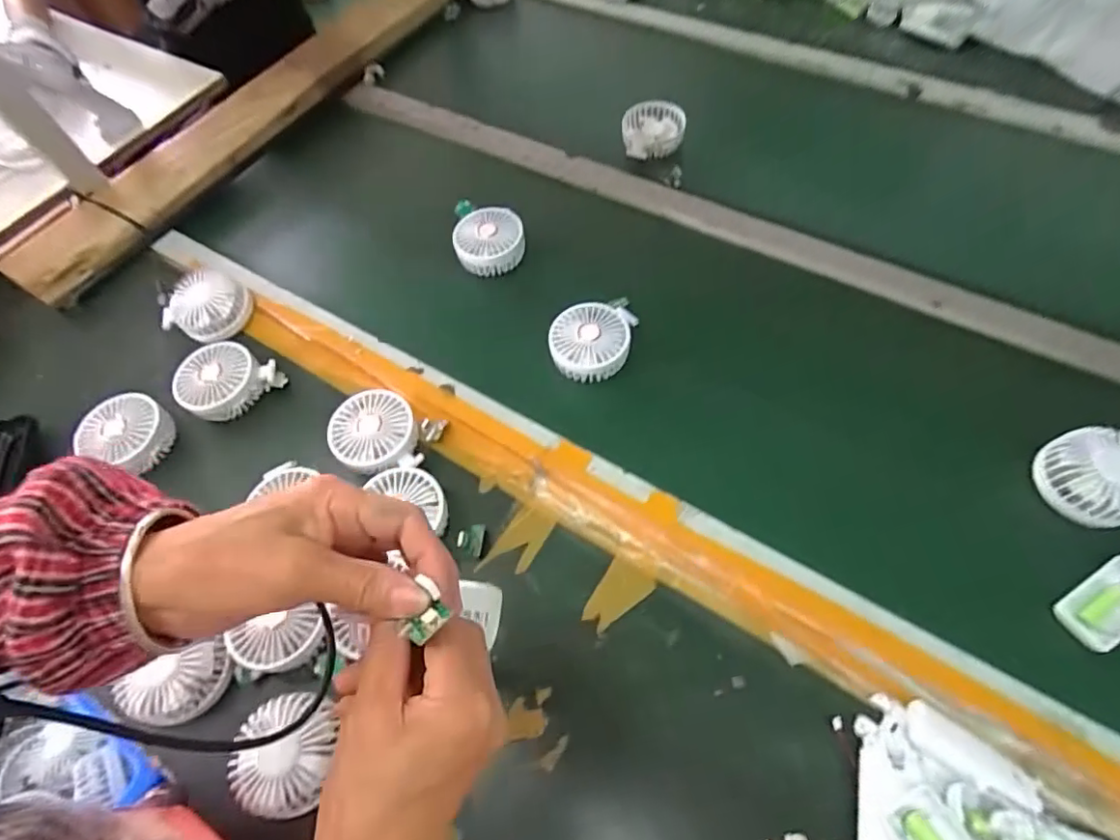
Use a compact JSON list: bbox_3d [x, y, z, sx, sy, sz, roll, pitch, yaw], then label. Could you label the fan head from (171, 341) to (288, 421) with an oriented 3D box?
[{"bbox_3d":[-0.382,-0.041,0.651,0.086,0.047,0.090,-1,65,1],"label":"fan head"}]

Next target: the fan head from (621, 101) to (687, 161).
[{"bbox_3d":[0.123,-0.385,0.763,0.080,0.045,0.072,8,65,5],"label":"fan head"}]

